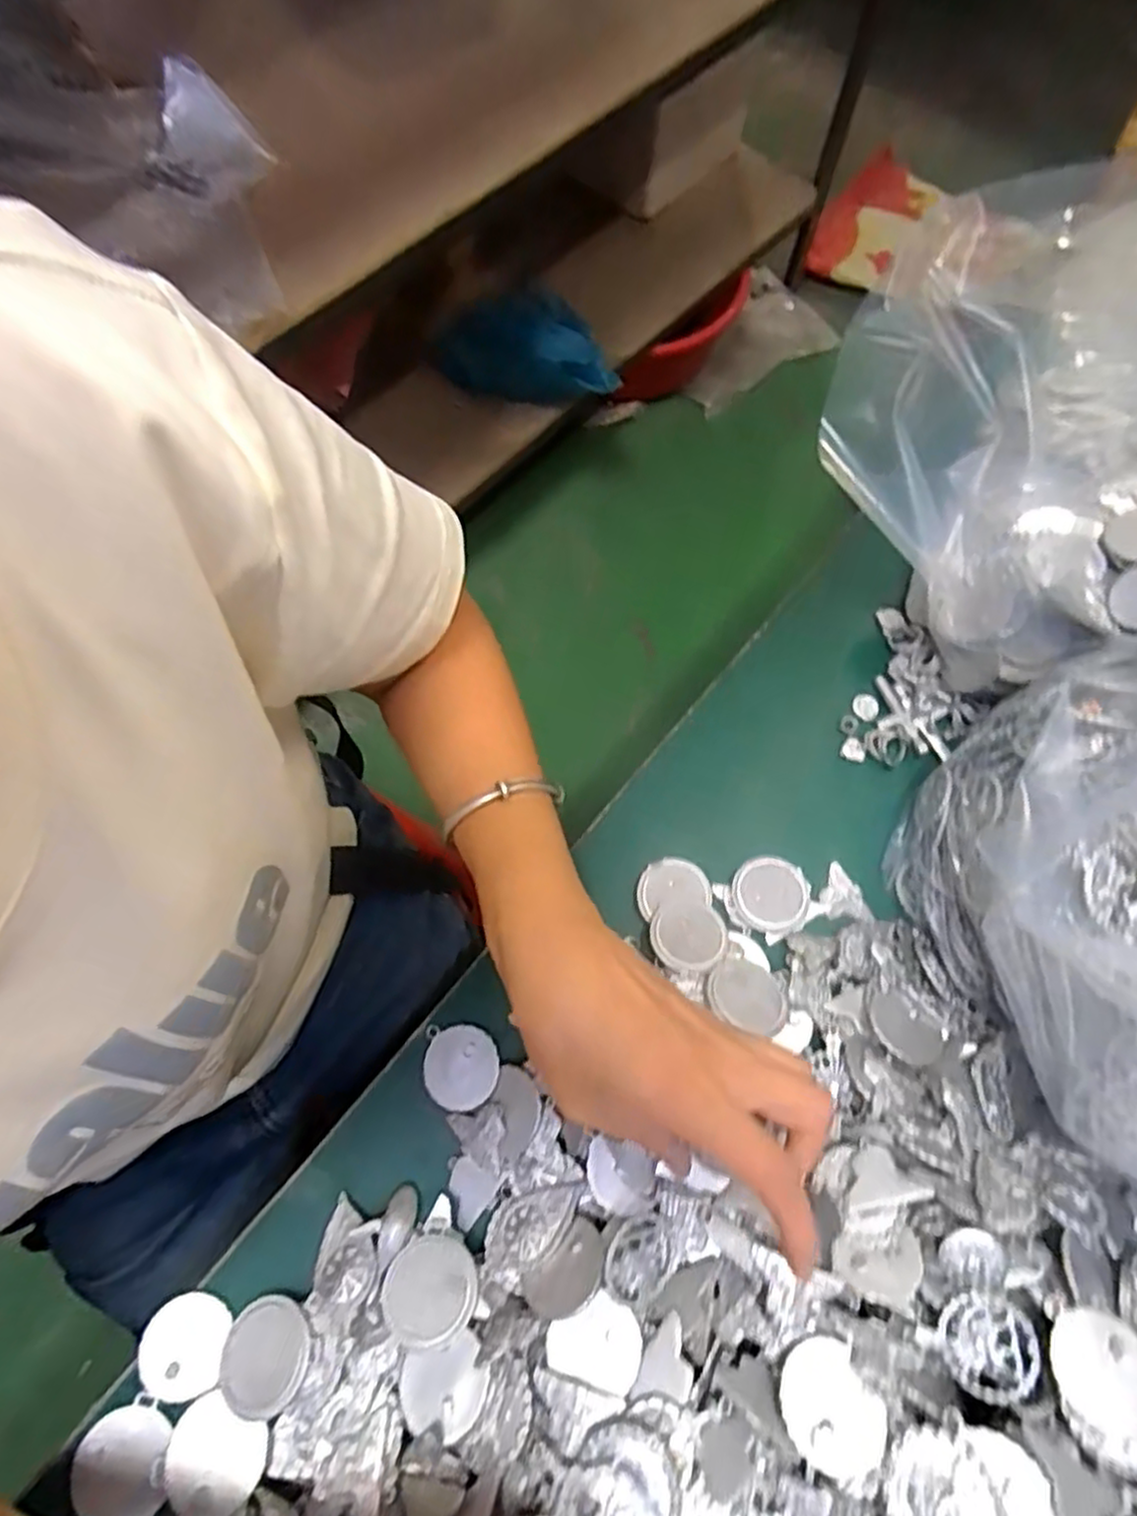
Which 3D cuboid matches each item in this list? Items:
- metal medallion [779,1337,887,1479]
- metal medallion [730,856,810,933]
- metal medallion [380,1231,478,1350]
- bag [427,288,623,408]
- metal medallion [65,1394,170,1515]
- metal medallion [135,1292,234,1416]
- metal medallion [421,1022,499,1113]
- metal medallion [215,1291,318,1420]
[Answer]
[{"bbox_3d":[0.097,0.239,0.265,0.036,0.004,0.036,2,43,-2],"label":"metal medallion"},{"bbox_3d":[0.108,0.073,0.385,0.039,0.005,0.038,0,70,-1],"label":"metal medallion"},{"bbox_3d":[-0.060,0.230,0.310,0.040,0.005,0.039,-10,47,11],"label":"metal medallion"},{"bbox_3d":[-0.070,-0.637,1.108,0.302,0.126,0.129,14,69,19],"label":"bag"},{"bbox_3d":[-0.182,0.291,0.292,0.037,0.006,0.039,-38,75,-14],"label":"metal medallion"},{"bbox_3d":[-0.166,0.256,0.310,0.035,0.006,0.040,2,70,0],"label":"metal medallion"},{"bbox_3d":[-0.053,0.151,0.352,0.037,0.004,0.038,-3,70,9],"label":"metal medallion"},{"bbox_3d":[-0.128,0.254,0.305,0.039,0.004,0.040,-5,55,7],"label":"metal medallion"}]

